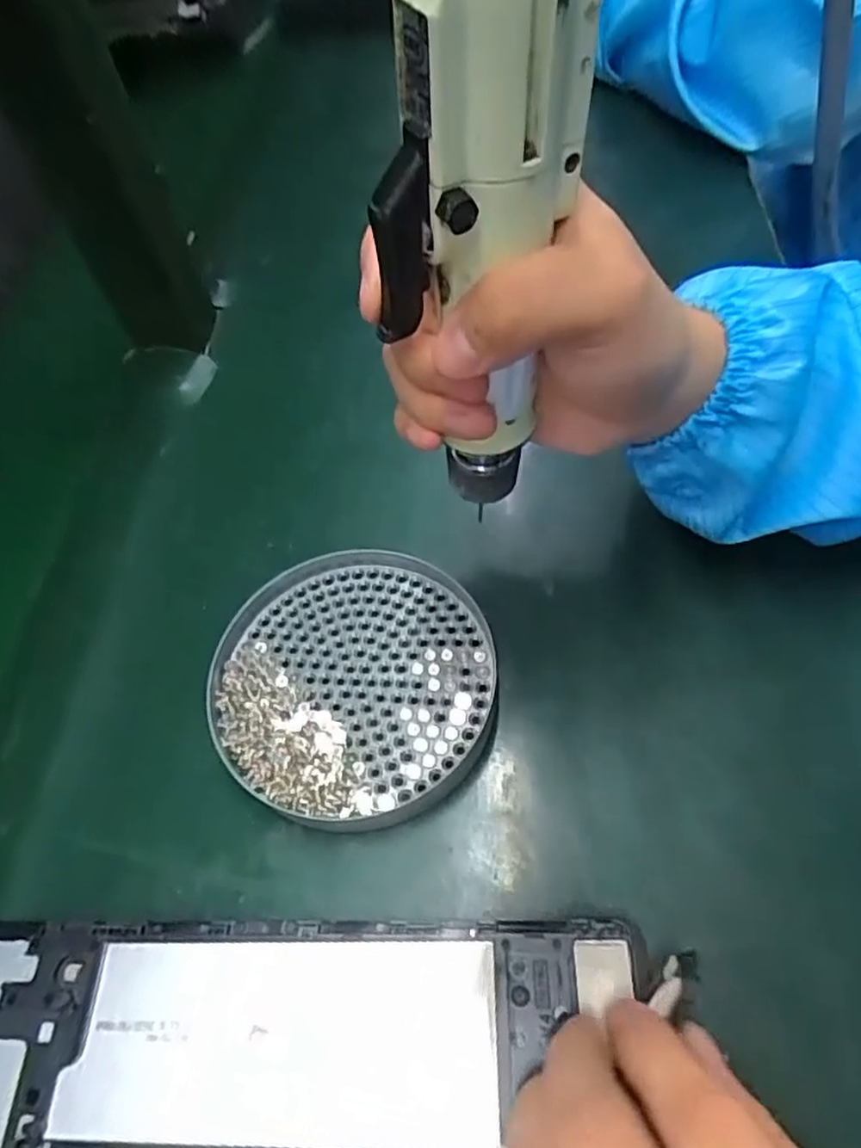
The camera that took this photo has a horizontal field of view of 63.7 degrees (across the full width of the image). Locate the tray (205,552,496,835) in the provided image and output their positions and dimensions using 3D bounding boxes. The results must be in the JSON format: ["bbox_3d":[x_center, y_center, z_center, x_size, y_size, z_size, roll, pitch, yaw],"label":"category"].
[{"bbox_3d":[-0.032,0.045,0.285,0.111,0.017,0.113,-3,58,5],"label":"tray"}]

